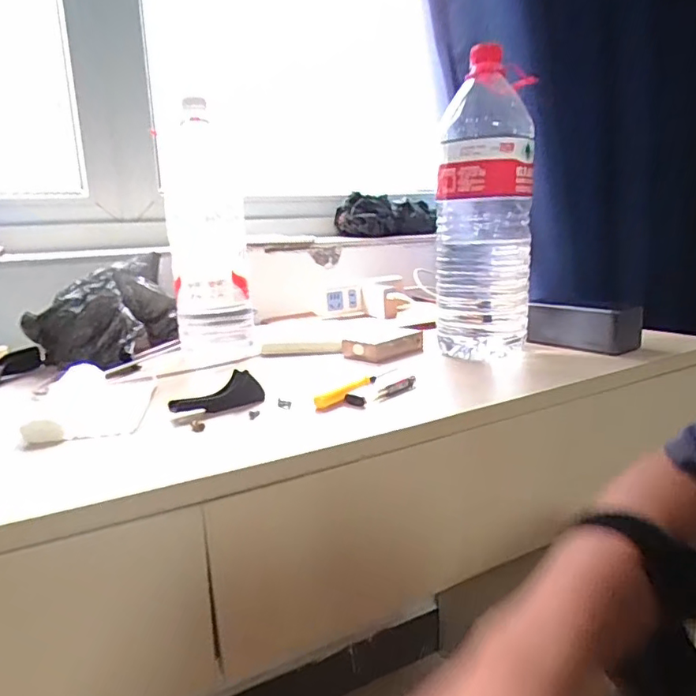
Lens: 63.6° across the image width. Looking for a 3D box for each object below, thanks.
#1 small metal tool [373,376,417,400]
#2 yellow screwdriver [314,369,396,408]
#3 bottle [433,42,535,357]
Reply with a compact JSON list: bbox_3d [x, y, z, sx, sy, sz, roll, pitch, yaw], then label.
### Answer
[{"bbox_3d":[0.047,0.038,0.527,0.011,0.009,0.059,6,15,37],"label":"small metal tool"},{"bbox_3d":[0.012,0.036,0.526,0.015,0.011,0.110,9,18,40],"label":"yellow screwdriver"},{"bbox_3d":[0.154,-0.155,0.636,0.102,0.311,0.095,0,12,13],"label":"bottle"}]

